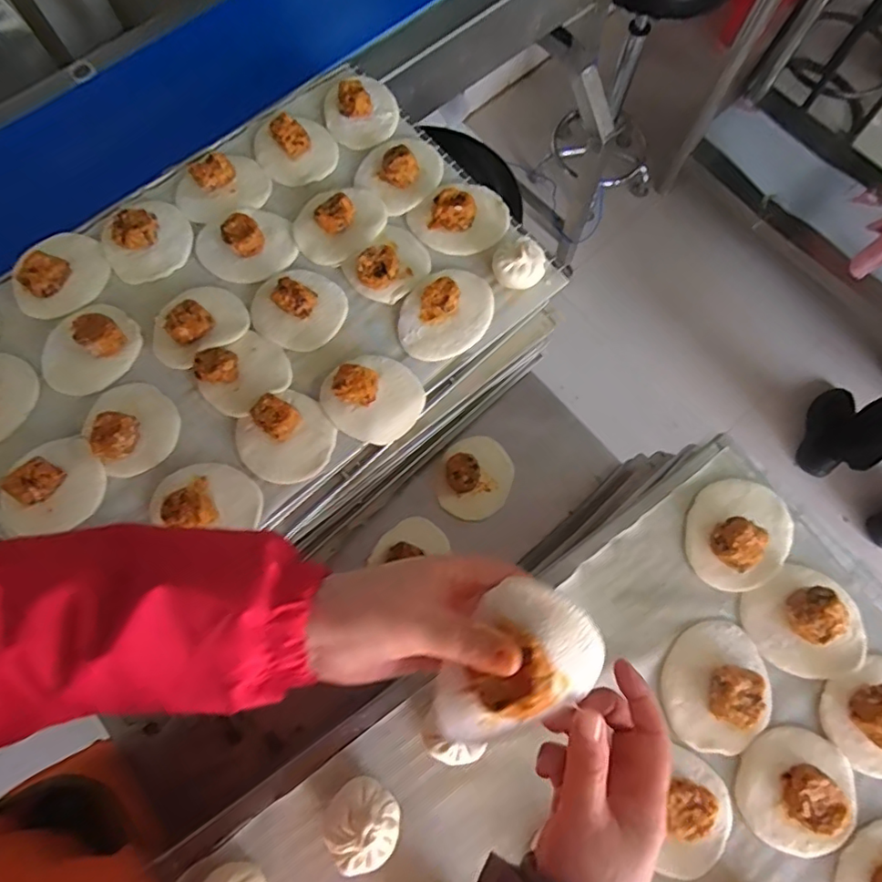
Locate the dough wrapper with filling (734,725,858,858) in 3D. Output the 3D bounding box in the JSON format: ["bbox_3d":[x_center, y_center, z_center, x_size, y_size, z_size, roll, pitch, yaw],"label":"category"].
[{"bbox_3d":[0.280,0.271,0.426,0.086,0.025,0.088,0,74,0],"label":"dough wrapper with filling"}]

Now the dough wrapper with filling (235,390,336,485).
[{"bbox_3d":[-0.150,-0.005,0.530,0.087,0.035,0.084,0,74,0],"label":"dough wrapper with filling"}]

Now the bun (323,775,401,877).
[{"bbox_3d":[-0.058,0.286,0.415,0.053,0.046,0.053,0,74,0],"label":"bun"}]

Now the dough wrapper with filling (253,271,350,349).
[{"bbox_3d":[-0.149,-0.144,0.566,0.091,0.032,0.092,0,74,0],"label":"dough wrapper with filling"}]

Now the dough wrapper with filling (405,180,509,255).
[{"bbox_3d":[0.022,-0.251,0.600,0.099,0.031,0.088,-40,78,-11],"label":"dough wrapper with filling"}]

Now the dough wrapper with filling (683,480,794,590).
[{"bbox_3d":[0.263,0.077,0.480,0.087,0.035,0.104,31,76,8],"label":"dough wrapper with filling"}]

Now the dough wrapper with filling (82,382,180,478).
[{"bbox_3d":[-0.304,-0.020,0.529,0.082,0.031,0.090,0,74,0],"label":"dough wrapper with filling"}]

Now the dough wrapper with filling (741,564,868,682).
[{"bbox_3d":[0.310,0.153,0.459,0.087,0.036,0.098,-43,79,-11],"label":"dough wrapper with filling"}]

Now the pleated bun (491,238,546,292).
[{"bbox_3d":[0.083,-0.188,0.578,0.052,0.036,0.054,0,74,0],"label":"pleated bun"}]

